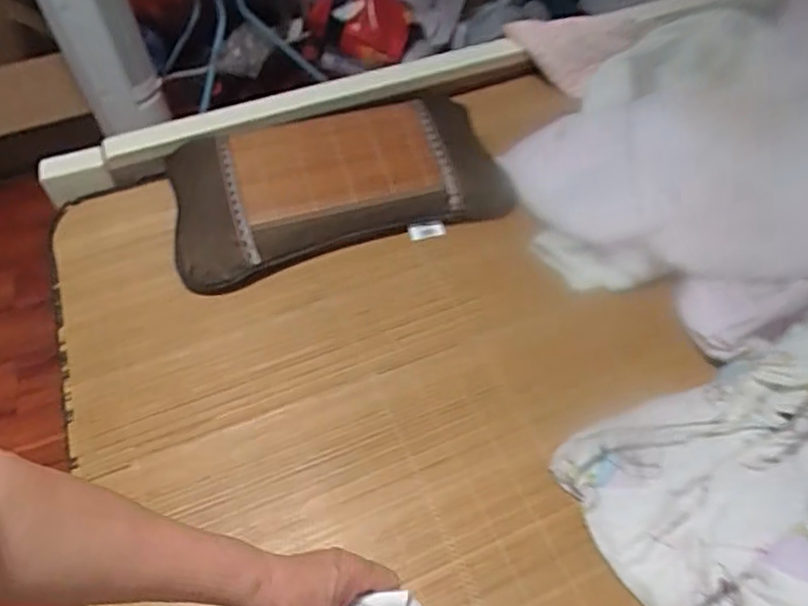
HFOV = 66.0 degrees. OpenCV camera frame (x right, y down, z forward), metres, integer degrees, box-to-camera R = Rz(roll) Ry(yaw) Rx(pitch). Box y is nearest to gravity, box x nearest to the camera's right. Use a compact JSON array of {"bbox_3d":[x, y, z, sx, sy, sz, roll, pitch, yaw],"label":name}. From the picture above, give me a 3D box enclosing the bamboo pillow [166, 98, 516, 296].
[{"bbox_3d":[-0.107,-0.186,0.978,0.510,0.112,0.255,-15,52,-9],"label":"bamboo pillow"}]

